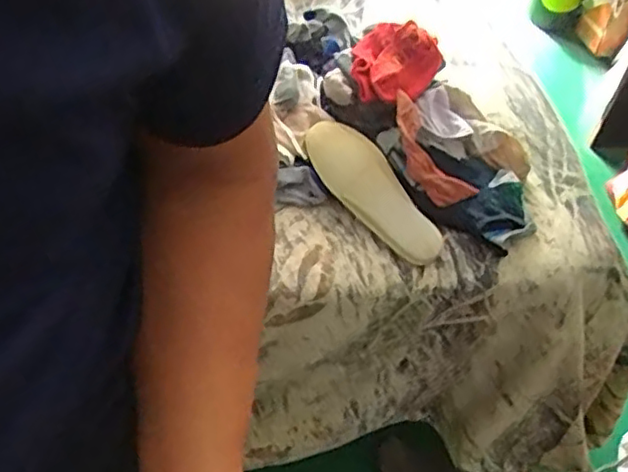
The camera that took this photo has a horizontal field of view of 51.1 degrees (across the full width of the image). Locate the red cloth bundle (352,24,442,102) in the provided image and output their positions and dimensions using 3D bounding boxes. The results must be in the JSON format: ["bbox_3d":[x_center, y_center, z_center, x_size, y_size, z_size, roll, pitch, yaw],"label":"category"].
[{"bbox_3d":[0.113,-0.242,0.903,0.119,0.051,0.117,10,50,2],"label":"red cloth bundle"}]

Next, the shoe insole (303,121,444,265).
[{"bbox_3d":[0.075,-0.060,0.864,0.083,0.028,0.234,-34,76,-29],"label":"shoe insole"}]

